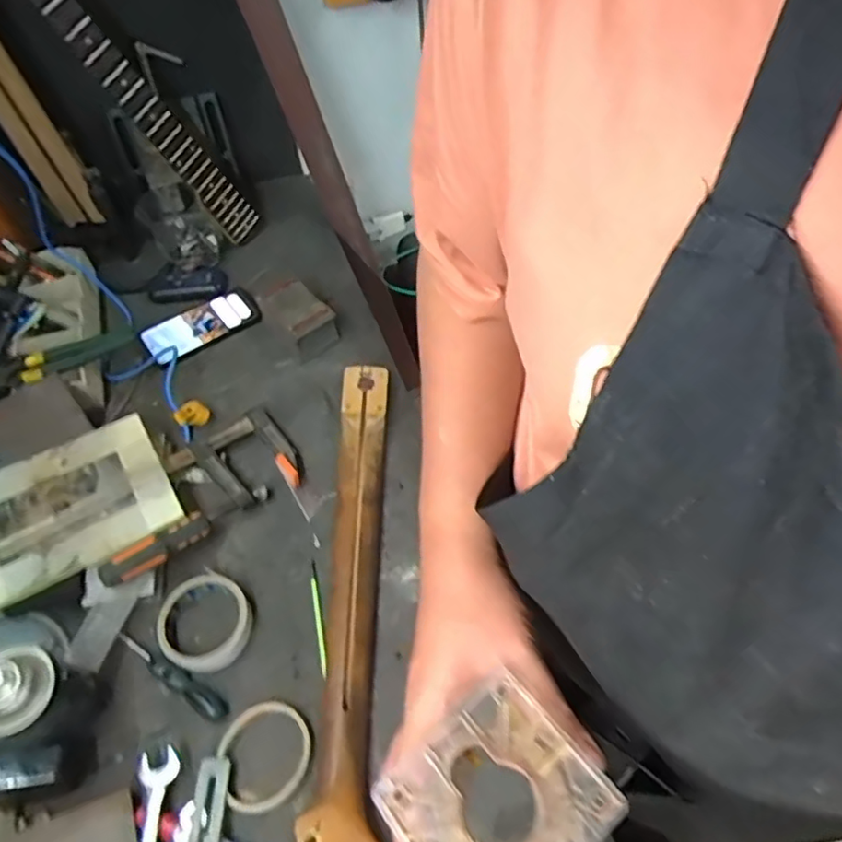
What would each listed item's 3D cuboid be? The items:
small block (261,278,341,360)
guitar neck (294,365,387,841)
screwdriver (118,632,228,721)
[{"bbox_3d":[-0.170,-0.143,0.825,0.071,0.062,0.106,-35,61,-21],"label":"small block"},{"bbox_3d":[-0.070,0.199,0.601,0.079,0.038,0.645,-3,55,-1],"label":"guitar neck"},{"bbox_3d":[-0.243,0.248,0.578,0.132,0.020,0.020,27,60,19],"label":"screwdriver"}]

